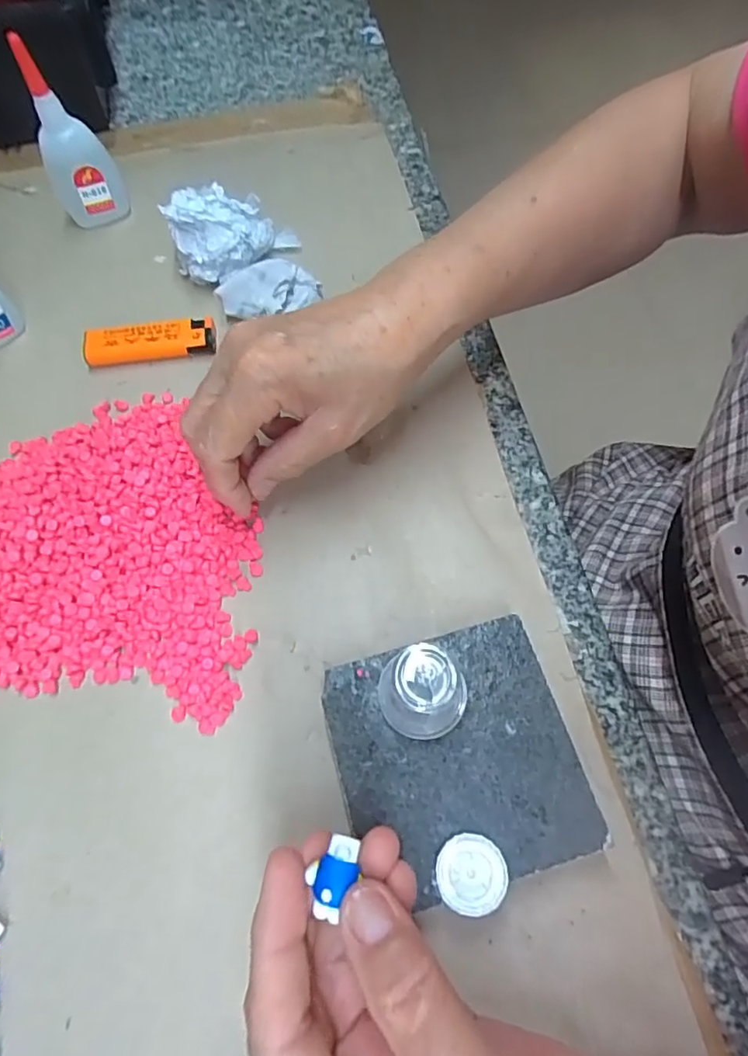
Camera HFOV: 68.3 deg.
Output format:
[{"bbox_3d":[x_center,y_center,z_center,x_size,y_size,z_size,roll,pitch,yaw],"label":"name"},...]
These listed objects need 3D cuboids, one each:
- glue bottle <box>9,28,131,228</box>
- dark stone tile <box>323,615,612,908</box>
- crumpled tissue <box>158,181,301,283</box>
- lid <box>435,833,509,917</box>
[{"bbox_3d":[-0.206,-0.258,0.375,0.044,0.107,0.024,-27,66,-12],"label":"glue bottle"},{"bbox_3d":[0.034,0.098,0.241,0.095,0.020,0.094,-15,64,-6],"label":"dark stone tile"},{"bbox_3d":[-0.099,-0.196,0.372,0.055,0.052,0.068,32,69,16],"label":"crumpled tissue"},{"bbox_3d":[0.038,0.133,0.213,0.026,0.004,0.026,0,64,1],"label":"lid"}]

